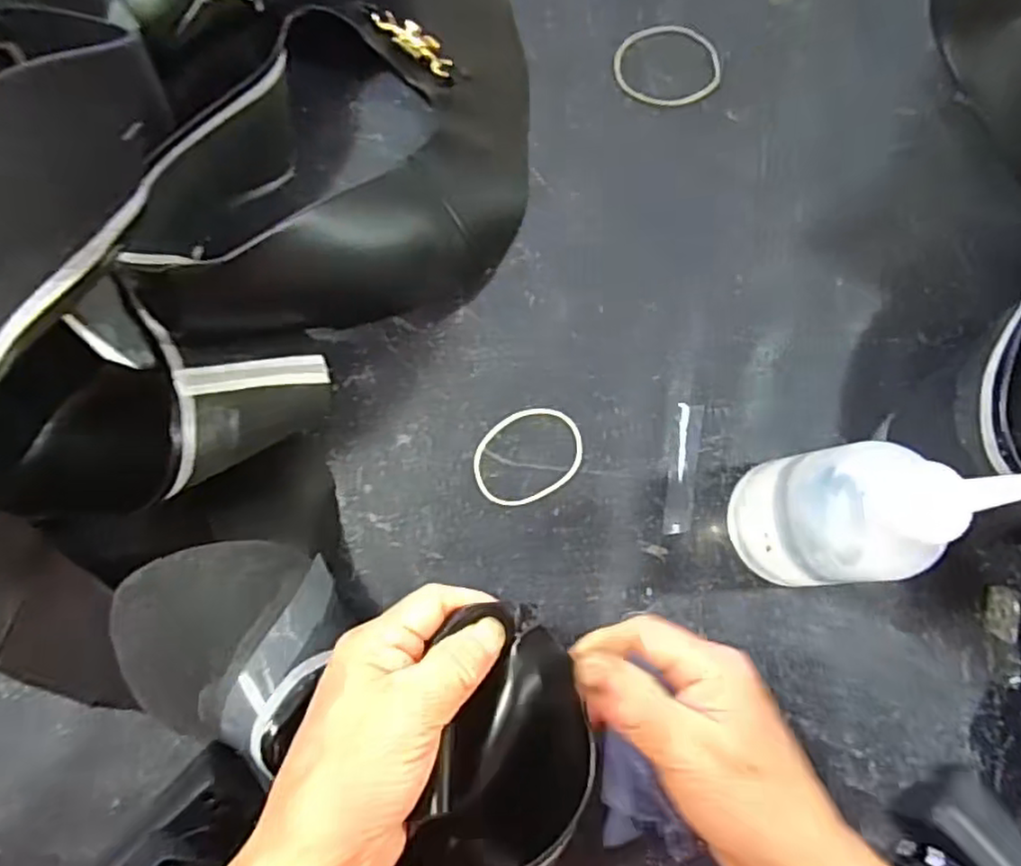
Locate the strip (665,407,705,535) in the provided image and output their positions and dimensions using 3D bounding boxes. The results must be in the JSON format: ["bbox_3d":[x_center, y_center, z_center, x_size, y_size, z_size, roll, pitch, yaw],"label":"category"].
[{"bbox_3d":[0.093,0.019,0.357,0.015,0.004,0.070,10,81,-1],"label":"strip"}]

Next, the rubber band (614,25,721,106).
[{"bbox_3d":[0.093,-0.217,0.396,0.063,0.004,0.048,-1,89,-2],"label":"rubber band"}]

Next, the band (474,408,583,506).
[{"bbox_3d":[0.009,0.012,0.354,0.060,0.004,0.046,-28,83,-7],"label":"band"}]

